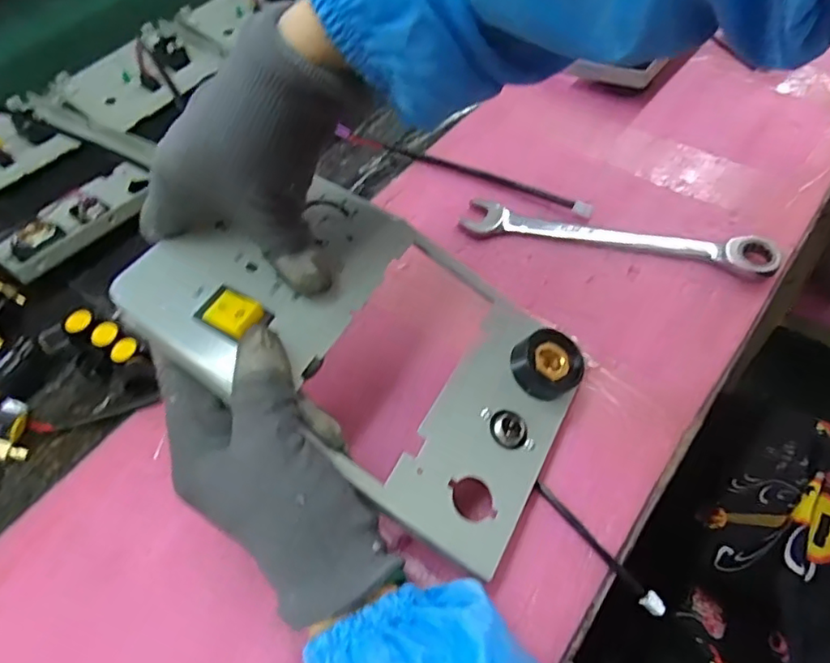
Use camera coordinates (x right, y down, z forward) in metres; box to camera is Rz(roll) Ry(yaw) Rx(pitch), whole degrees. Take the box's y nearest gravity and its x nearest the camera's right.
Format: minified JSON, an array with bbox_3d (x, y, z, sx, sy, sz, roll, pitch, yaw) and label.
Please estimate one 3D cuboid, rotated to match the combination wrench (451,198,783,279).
[{"bbox_3d":[0.144,-0.073,0.429,0.216,0.017,0.033,12,56,12],"label":"combination wrench"}]

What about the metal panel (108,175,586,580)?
[{"bbox_3d":[-0.020,0.000,0.317,0.227,0.017,0.145,35,61,0],"label":"metal panel"}]

